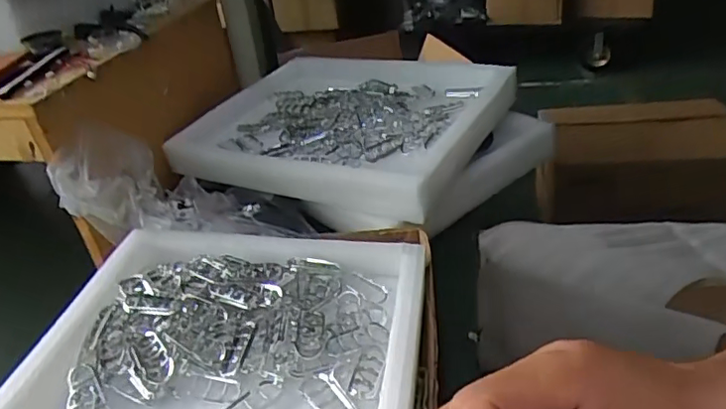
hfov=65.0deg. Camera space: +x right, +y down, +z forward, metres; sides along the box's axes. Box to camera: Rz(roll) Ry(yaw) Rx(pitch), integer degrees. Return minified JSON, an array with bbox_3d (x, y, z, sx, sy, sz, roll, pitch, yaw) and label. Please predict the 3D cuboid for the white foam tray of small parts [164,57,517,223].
[{"bbox_3d":[-0.022,-0.106,0.724,0.368,0.074,0.287,12,34,26],"label":"white foam tray of small parts"}]

